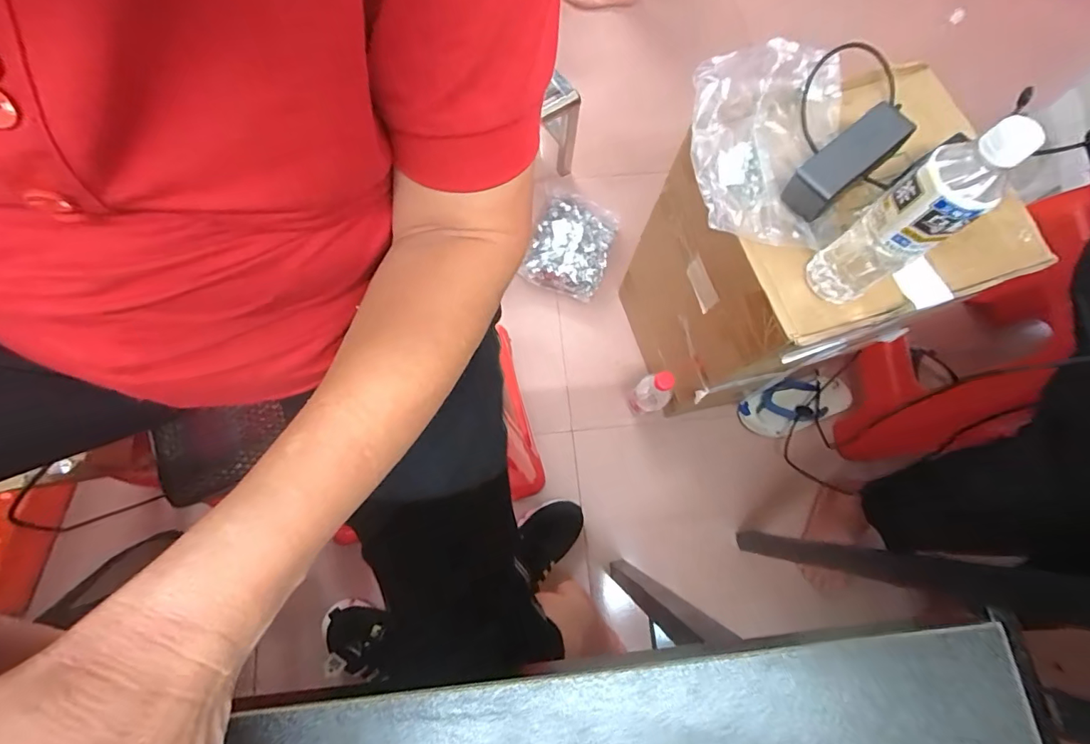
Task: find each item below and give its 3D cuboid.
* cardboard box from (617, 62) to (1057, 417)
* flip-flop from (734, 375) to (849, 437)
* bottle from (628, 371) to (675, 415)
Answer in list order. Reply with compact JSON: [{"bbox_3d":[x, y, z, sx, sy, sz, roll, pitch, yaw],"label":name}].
[{"bbox_3d":[0.365,-0.141,0.755,0.353,0.435,0.290,-15,74,-6],"label":"cardboard box"},{"bbox_3d":[0.512,0.064,0.948,0.225,0.045,0.099,-21,75,-7],"label":"flip-flop"},{"bbox_3d":[0.206,0.040,0.880,0.063,0.185,0.062,0,74,-1],"label":"bottle"}]

